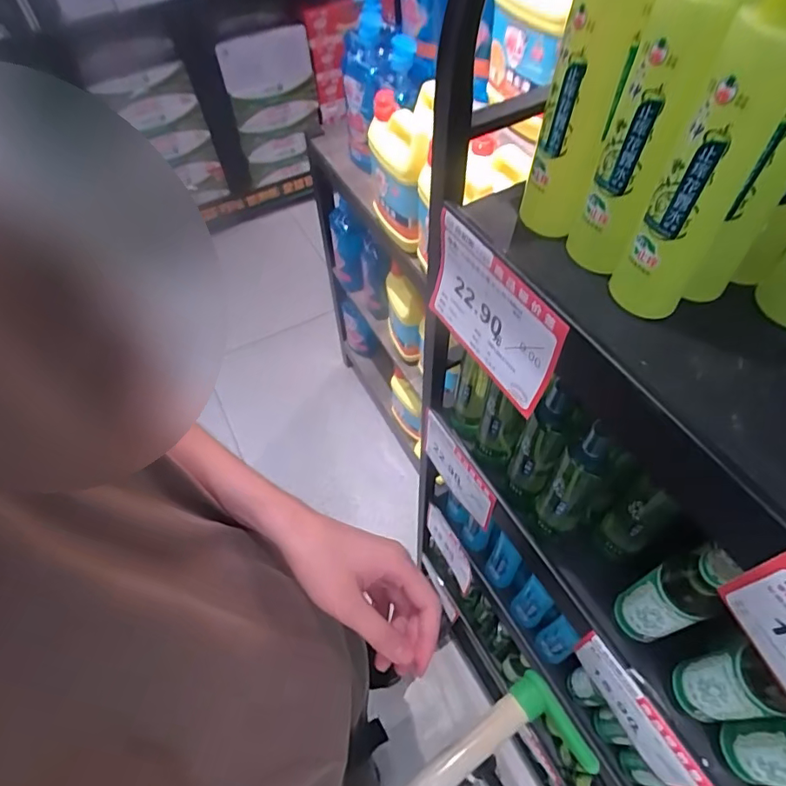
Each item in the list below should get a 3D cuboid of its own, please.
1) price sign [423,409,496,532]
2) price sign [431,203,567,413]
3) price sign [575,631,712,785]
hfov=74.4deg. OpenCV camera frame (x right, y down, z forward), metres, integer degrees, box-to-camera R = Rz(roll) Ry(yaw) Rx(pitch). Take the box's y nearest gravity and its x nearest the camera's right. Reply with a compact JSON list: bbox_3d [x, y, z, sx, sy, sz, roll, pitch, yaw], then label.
[{"bbox_3d":[0.077,0.099,0.647,0.011,0.113,0.140,-25,57,-17],"label":"price sign"},{"bbox_3d":[0.074,-0.061,0.402,0.006,0.104,0.138,-25,58,-19],"label":"price sign"},{"bbox_3d":[0.226,0.297,0.484,0.011,0.074,0.138,-25,58,-14],"label":"price sign"}]

